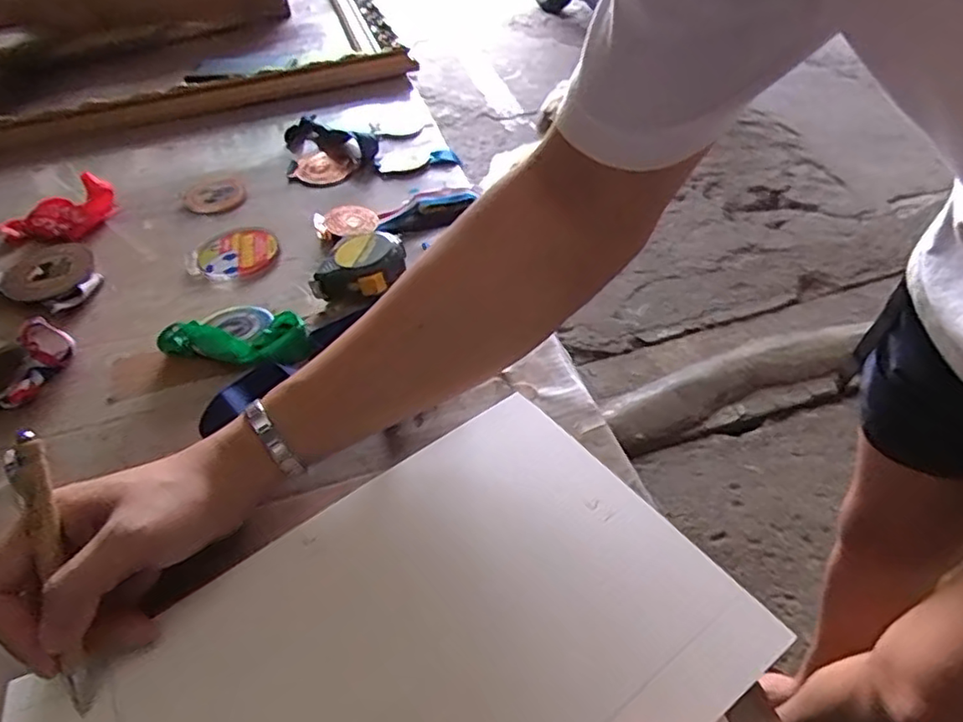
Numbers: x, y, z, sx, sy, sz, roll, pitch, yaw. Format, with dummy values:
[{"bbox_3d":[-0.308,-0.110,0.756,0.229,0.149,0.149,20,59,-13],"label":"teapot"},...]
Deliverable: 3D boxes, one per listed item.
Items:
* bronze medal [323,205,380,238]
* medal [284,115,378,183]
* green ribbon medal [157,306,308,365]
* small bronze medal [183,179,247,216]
[{"bbox_3d":[-0.123,-0.133,0.585,0.048,0.008,0.042,-13,46,-7],"label":"bronze medal"},{"bbox_3d":[-0.186,-0.239,0.690,0.093,0.022,0.137,-37,53,-27],"label":"medal"},{"bbox_3d":[-0.174,-0.023,0.468,0.117,0.022,0.064,9,47,14],"label":"green ribbon medal"},{"bbox_3d":[-0.272,-0.170,0.639,0.059,0.004,0.070,-36,53,-27],"label":"small bronze medal"}]

